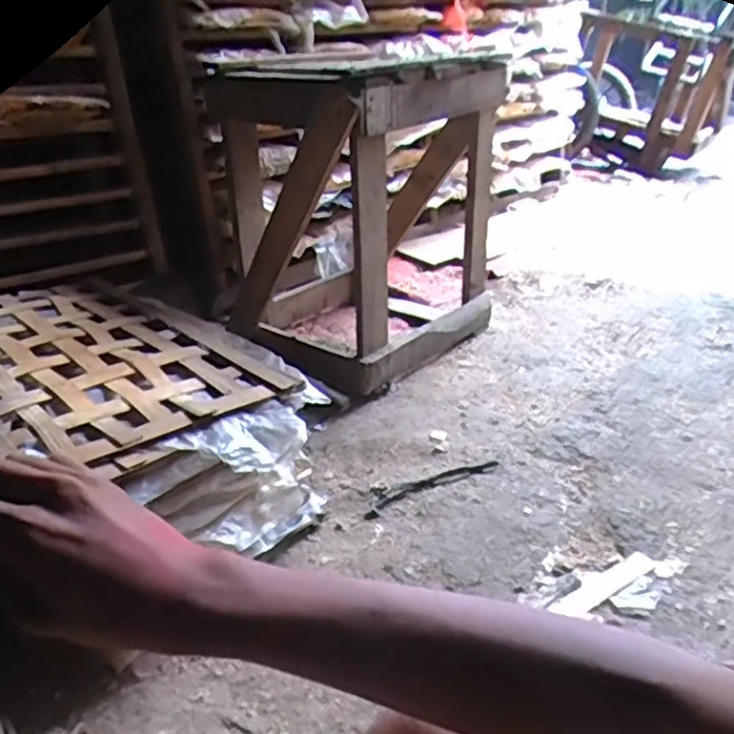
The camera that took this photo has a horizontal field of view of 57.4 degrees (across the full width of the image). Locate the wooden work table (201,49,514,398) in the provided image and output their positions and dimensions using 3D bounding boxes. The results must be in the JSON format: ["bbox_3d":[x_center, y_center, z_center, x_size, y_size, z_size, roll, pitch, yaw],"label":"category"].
[{"bbox_3d":[0.011,-0.342,1.482,0.415,0.613,0.554,18,30,38],"label":"wooden work table"}]

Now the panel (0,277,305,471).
[{"bbox_3d":[-0.384,-0.026,0.909,0.522,0.017,0.370,25,33,37],"label":"panel"}]

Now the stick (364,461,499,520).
[{"bbox_3d":[0.102,0.189,1.074,0.236,0.019,0.042,-13,26,-23],"label":"stick"}]

